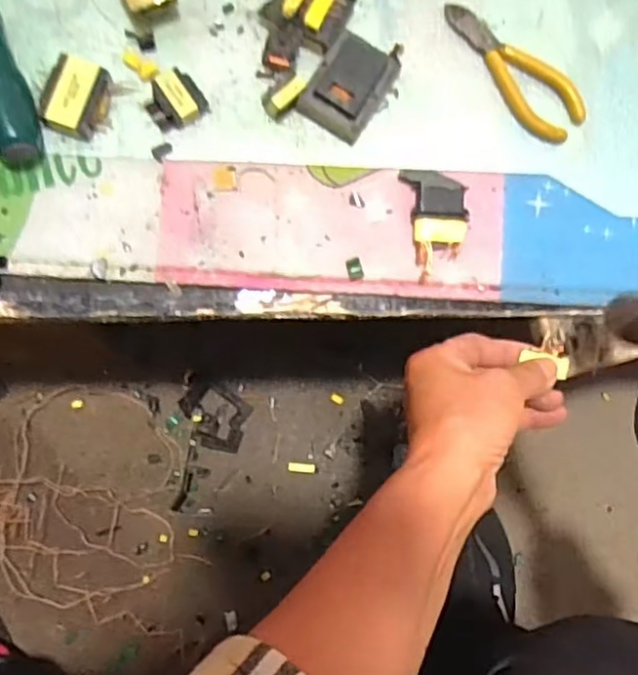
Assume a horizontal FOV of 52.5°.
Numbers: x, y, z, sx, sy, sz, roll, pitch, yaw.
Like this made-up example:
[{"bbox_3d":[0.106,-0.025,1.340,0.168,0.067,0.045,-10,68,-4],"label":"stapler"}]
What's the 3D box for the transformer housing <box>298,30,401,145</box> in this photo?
[{"bbox_3d":[0.019,-0.151,0.384,0.040,0.022,0.059,31,84,-2],"label":"transformer housing"}]

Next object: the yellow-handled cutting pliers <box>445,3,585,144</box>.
[{"bbox_3d":[0.120,-0.167,0.401,0.040,0.006,0.107,-43,90,-6],"label":"yellow-handled cutting pliers"}]

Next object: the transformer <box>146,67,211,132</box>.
[{"bbox_3d":[-0.084,-0.139,0.379,0.032,0.014,0.030,-38,90,-6],"label":"transformer"}]

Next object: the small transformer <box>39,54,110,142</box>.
[{"bbox_3d":[-0.139,-0.138,0.373,0.032,0.018,0.045,21,85,-3],"label":"small transformer"}]

